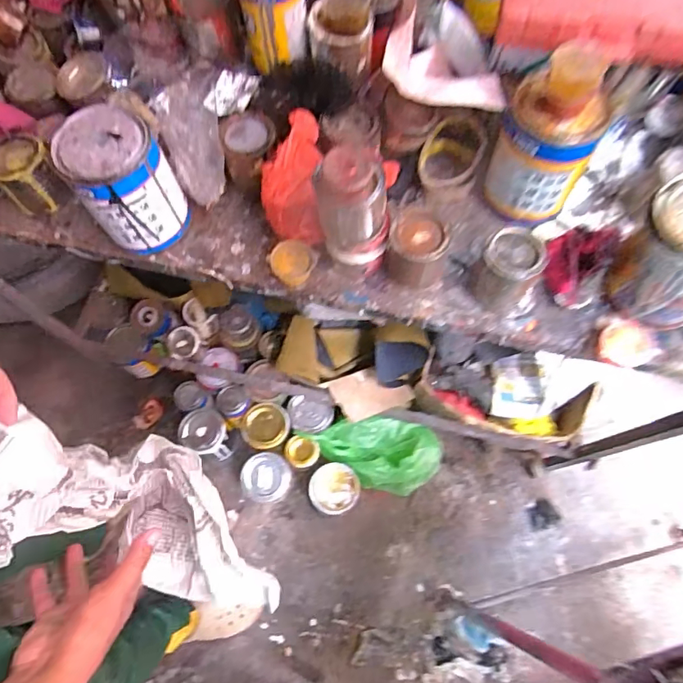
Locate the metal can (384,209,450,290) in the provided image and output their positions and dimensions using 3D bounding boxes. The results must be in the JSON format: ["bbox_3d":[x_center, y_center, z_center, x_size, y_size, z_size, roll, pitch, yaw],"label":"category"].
[{"bbox_3d":[0.087,-0.106,0.568,0.067,0.077,0.063,-1,67,2],"label":"metal can"}]

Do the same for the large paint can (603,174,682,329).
[{"bbox_3d":[0.346,-0.089,0.517,0.086,0.154,0.100,10,68,7],"label":"large paint can"}]

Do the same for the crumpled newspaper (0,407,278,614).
[{"bbox_3d":[-0.230,0.164,0.450,0.166,0.316,0.155,-17,63,31],"label":"crumpled newspaper"}]

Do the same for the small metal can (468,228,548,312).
[{"bbox_3d":[0.186,-0.079,0.557,0.064,0.075,0.063,-1,67,2],"label":"small metal can"}]

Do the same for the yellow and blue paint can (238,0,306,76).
[{"bbox_3d":[-0.077,-0.379,0.568,0.070,0.140,0.074,-1,67,2],"label":"yellow and blue paint can"}]

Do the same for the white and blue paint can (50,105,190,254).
[{"bbox_3d":[-0.243,-0.179,0.562,0.098,0.136,0.090,-1,67,2],"label":"white and blue paint can"}]

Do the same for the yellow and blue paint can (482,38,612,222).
[{"bbox_3d":[0.230,-0.227,0.558,0.106,0.162,0.097,26,71,13],"label":"yellow and blue paint can"}]

